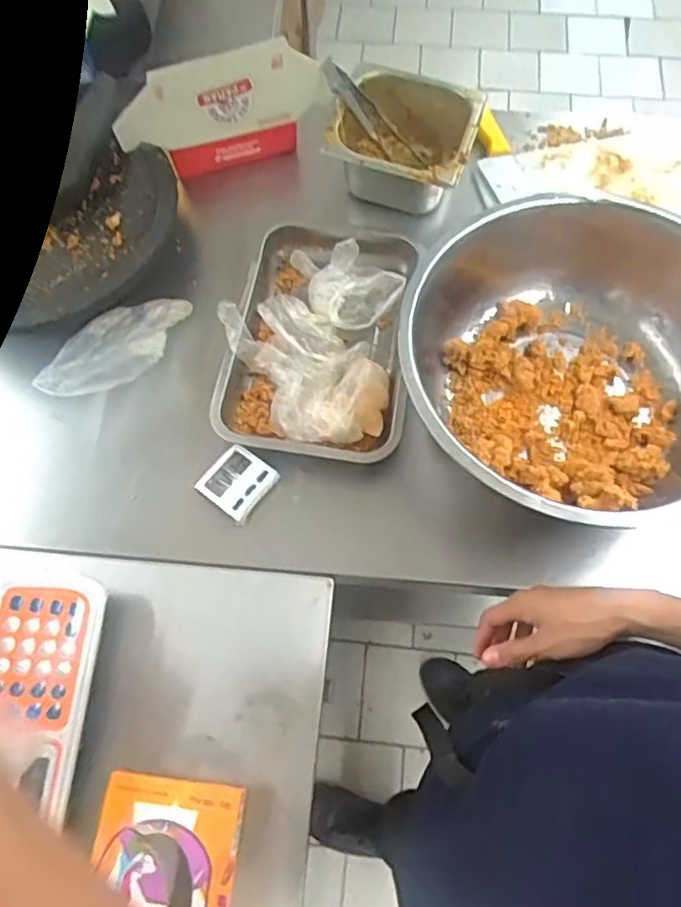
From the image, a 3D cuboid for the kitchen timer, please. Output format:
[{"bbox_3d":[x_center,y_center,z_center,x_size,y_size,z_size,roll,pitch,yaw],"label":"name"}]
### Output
[{"bbox_3d":[-0.113,0.031,0.687,0.067,0.018,0.068,35,73,15],"label":"kitchen timer"}]

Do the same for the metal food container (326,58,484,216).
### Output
[{"bbox_3d":[0.080,-0.390,0.814,0.167,0.116,0.143,19,69,9],"label":"metal food container"}]

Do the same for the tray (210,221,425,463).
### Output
[{"bbox_3d":[-0.021,-0.148,0.742,0.215,0.055,0.322,7,68,4],"label":"tray"}]

